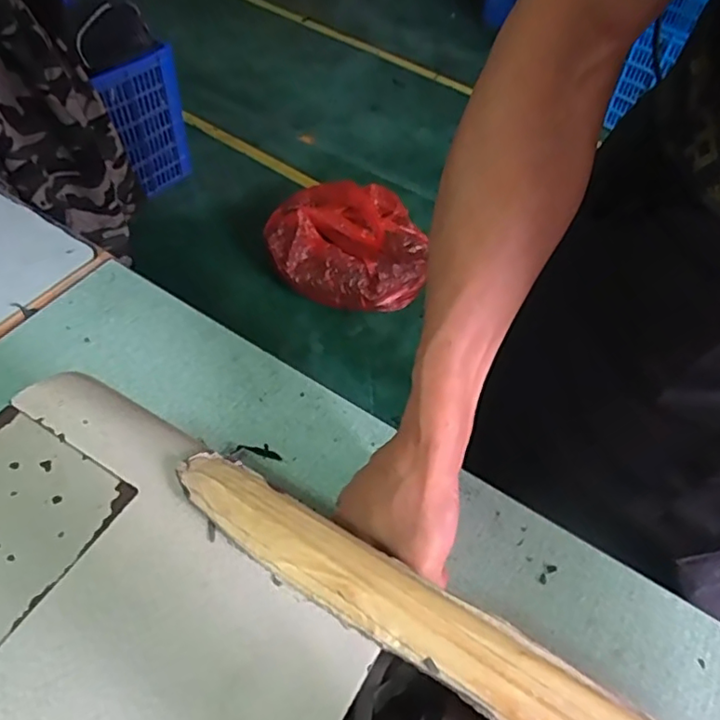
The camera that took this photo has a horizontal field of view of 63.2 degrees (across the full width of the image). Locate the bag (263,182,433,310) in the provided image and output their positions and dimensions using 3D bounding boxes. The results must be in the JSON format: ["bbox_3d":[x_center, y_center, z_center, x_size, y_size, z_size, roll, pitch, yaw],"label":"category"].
[{"bbox_3d":[-0.027,-0.324,1.611,0.419,0.203,0.314,13,51,5],"label":"bag"}]

